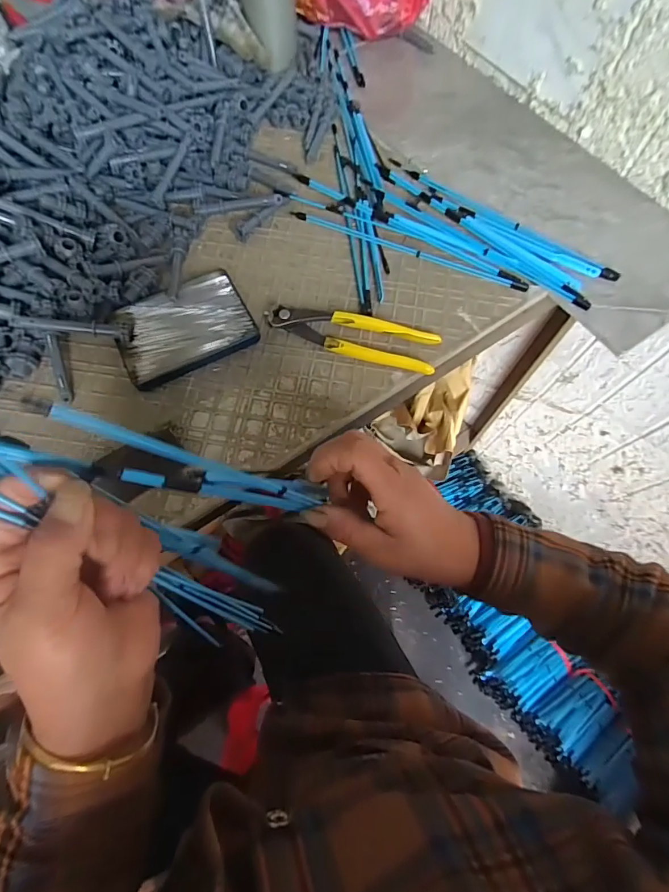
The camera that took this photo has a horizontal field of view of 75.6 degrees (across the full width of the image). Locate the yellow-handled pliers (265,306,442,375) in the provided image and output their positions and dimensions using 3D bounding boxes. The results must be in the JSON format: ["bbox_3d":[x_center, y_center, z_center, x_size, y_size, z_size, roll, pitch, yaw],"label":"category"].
[{"bbox_3d":[0.017,-0.107,0.424,0.165,0.015,0.046,11,68,3],"label":"yellow-handled pliers"}]

